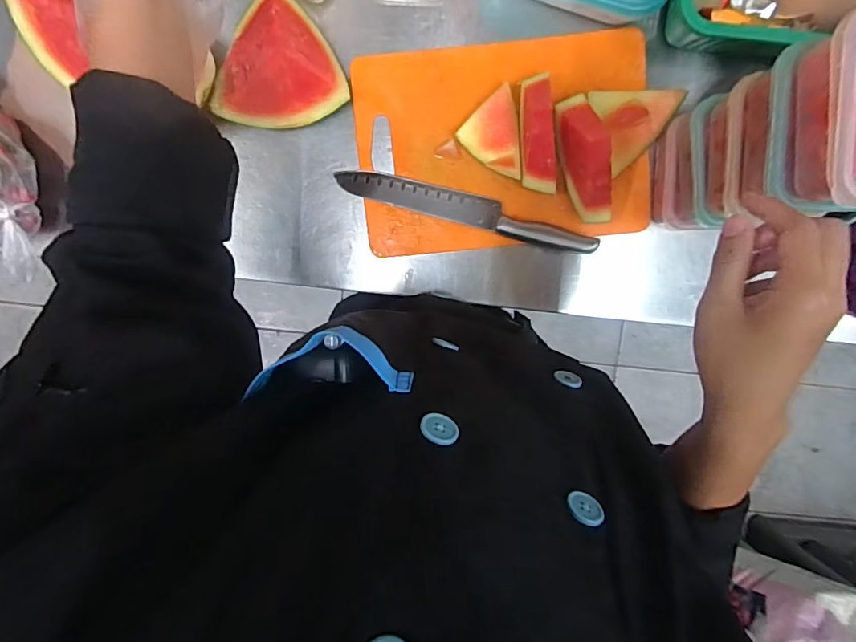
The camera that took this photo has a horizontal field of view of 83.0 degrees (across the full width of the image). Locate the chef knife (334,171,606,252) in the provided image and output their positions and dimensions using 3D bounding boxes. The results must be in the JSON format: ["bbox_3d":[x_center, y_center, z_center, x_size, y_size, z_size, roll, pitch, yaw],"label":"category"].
[{"bbox_3d":[0.041,-0.117,0.502,0.272,0.015,0.031,15,97,-1],"label":"chef knife"}]

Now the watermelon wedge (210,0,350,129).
[{"bbox_3d":[-0.152,-0.243,0.462,0.125,0.069,0.115,0,97,0],"label":"watermelon wedge"}]

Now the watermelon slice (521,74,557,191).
[{"bbox_3d":[0.106,-0.181,0.460,0.029,0.068,0.108,-6,97,1],"label":"watermelon slice"}]

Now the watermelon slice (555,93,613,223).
[{"bbox_3d":[0.152,-0.156,0.464,0.030,0.079,0.121,-14,96,2],"label":"watermelon slice"}]

